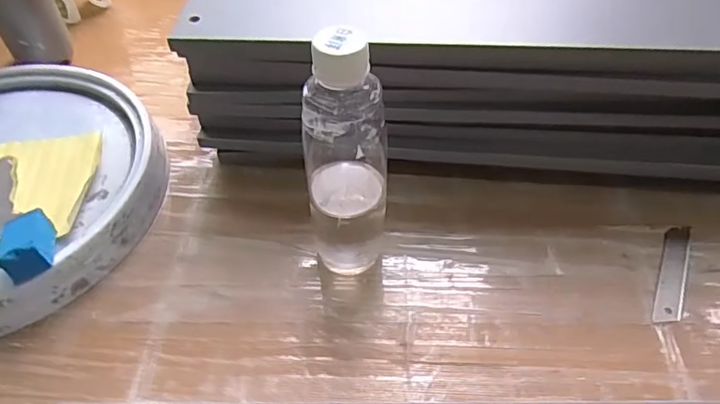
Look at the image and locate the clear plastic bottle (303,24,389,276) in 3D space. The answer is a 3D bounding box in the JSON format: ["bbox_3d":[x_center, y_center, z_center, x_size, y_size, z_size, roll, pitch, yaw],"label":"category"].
[{"bbox_3d":[-0.008,-0.018,0.364,0.056,0.192,0.050,-6,49,-4],"label":"clear plastic bottle"}]

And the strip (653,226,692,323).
[{"bbox_3d":[0.243,0.054,0.418,0.019,0.004,0.095,20,52,18],"label":"strip"}]

